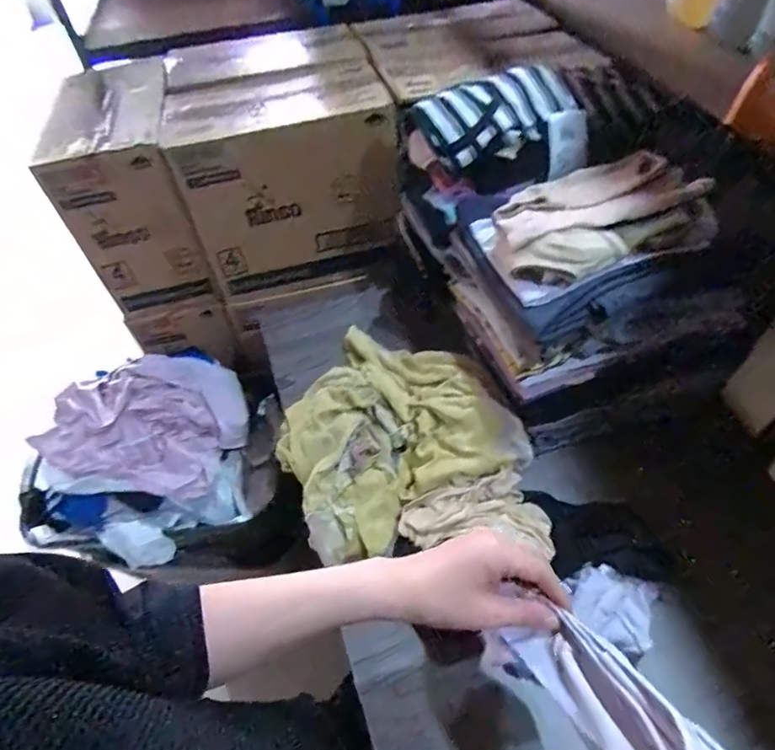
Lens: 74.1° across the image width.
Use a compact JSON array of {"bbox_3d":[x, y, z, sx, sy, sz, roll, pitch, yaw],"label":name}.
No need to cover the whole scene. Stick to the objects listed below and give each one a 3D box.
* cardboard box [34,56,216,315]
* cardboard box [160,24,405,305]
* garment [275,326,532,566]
[{"bbox_3d":[-0.496,-0.357,1.026,0.207,0.347,0.302,-12,50,-5],"label":"cardboard box"},{"bbox_3d":[-0.203,-0.446,1.090,0.381,0.369,0.381,-11,50,-3],"label":"cardboard box"},{"bbox_3d":[-0.013,0.053,0.751,0.307,0.076,0.342,-24,52,-14],"label":"garment"}]

